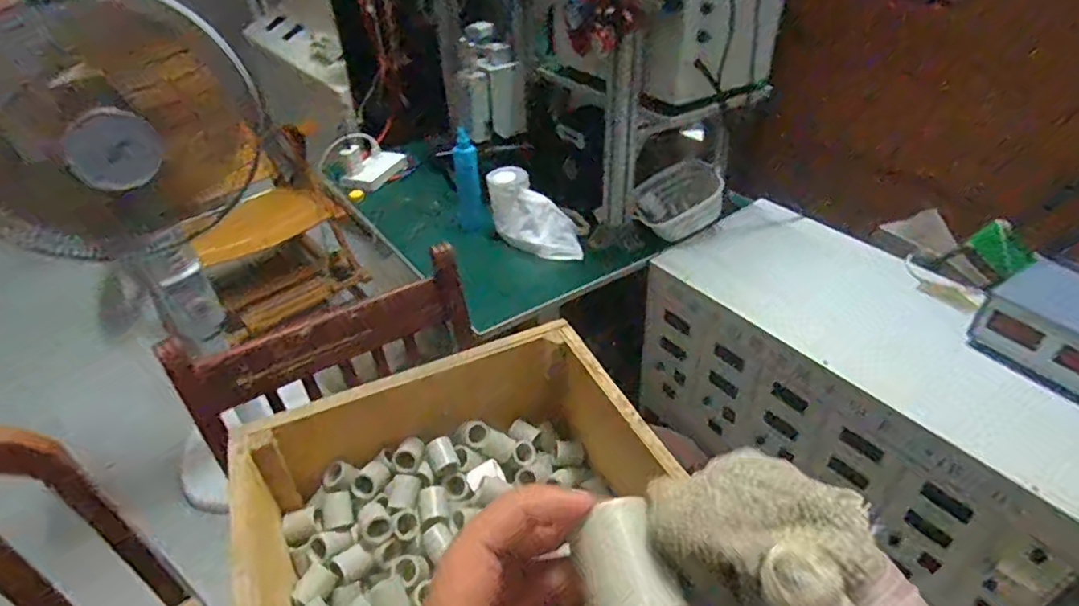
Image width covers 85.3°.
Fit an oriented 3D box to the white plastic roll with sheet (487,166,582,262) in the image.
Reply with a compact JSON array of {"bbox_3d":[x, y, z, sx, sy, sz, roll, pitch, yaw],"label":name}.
[{"bbox_3d":[-0.016,-0.158,1.119,0.231,0.092,0.078,46,53,7],"label":"white plastic roll with sheet"}]

